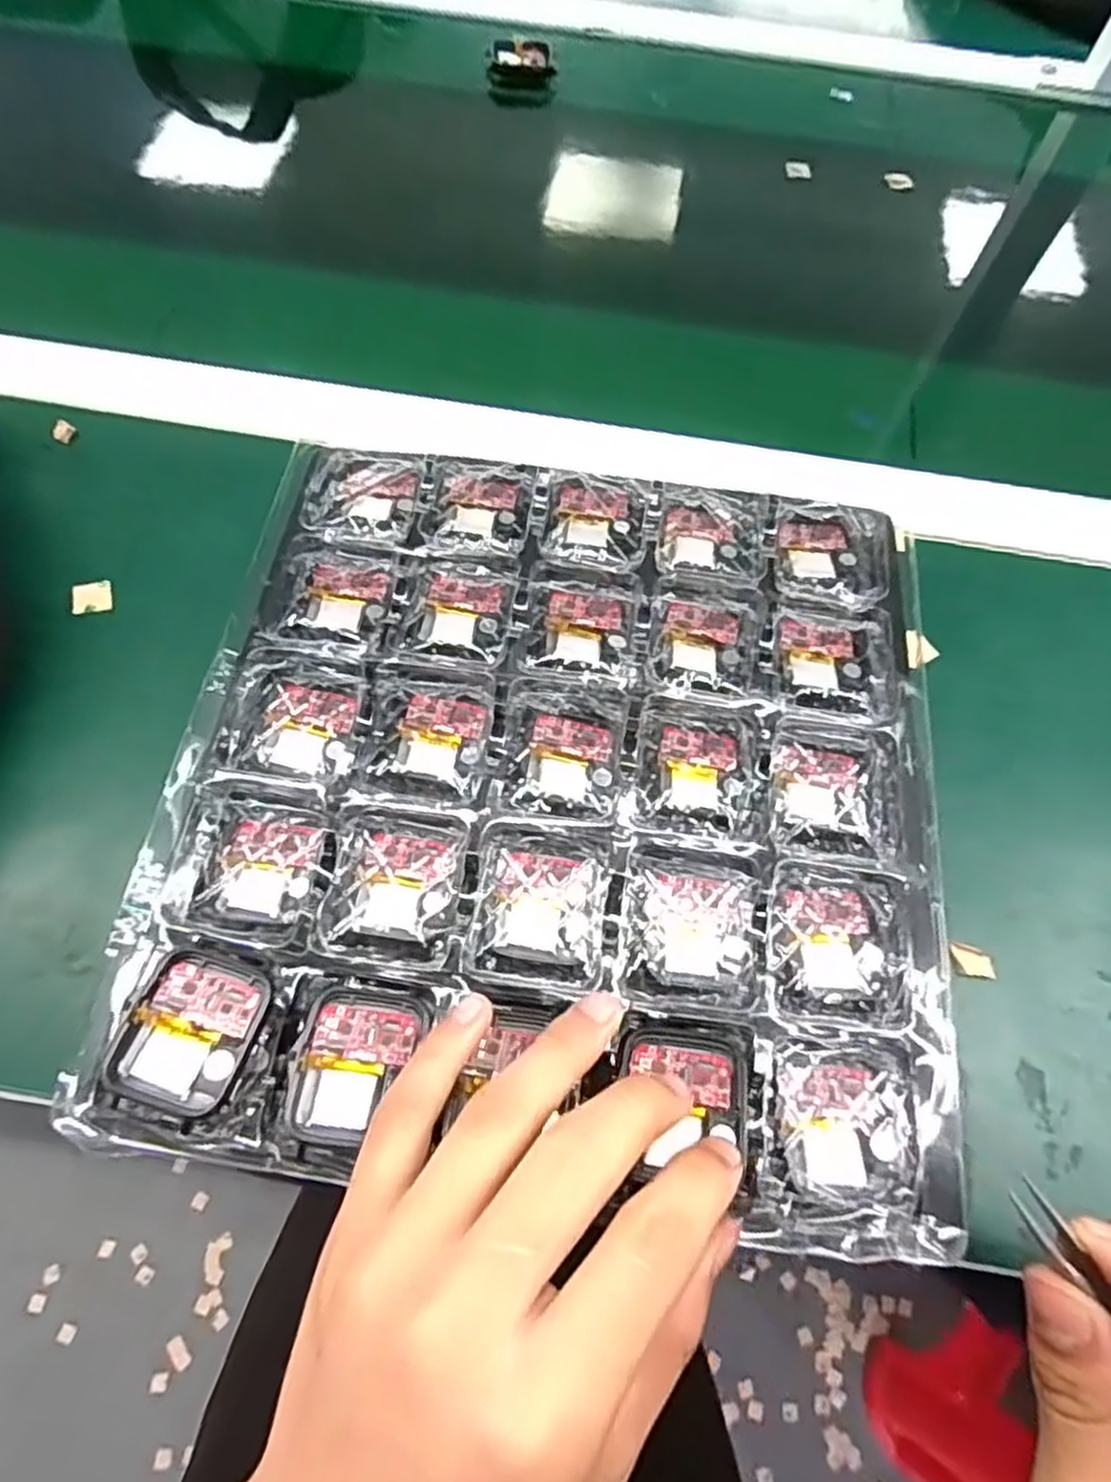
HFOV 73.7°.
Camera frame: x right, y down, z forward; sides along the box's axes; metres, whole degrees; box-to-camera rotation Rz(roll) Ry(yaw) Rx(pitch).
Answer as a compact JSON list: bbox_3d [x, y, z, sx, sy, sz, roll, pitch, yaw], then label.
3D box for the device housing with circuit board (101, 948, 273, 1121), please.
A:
[{"bbox_3d":[-0.108,0.087,0.222,0.036,0.006,0.042,16,65,4],"label":"device housing with circuit board"}]

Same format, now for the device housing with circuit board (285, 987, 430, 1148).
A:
[{"bbox_3d":[-0.061,0.097,0.223,0.031,0.011,0.042,12,65,3],"label":"device housing with circuit board"}]

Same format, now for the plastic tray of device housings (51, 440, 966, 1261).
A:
[{"bbox_3d":[0.002,0.007,0.273,0.264,0.019,0.274,6,65,0],"label":"plastic tray of device housings"}]

